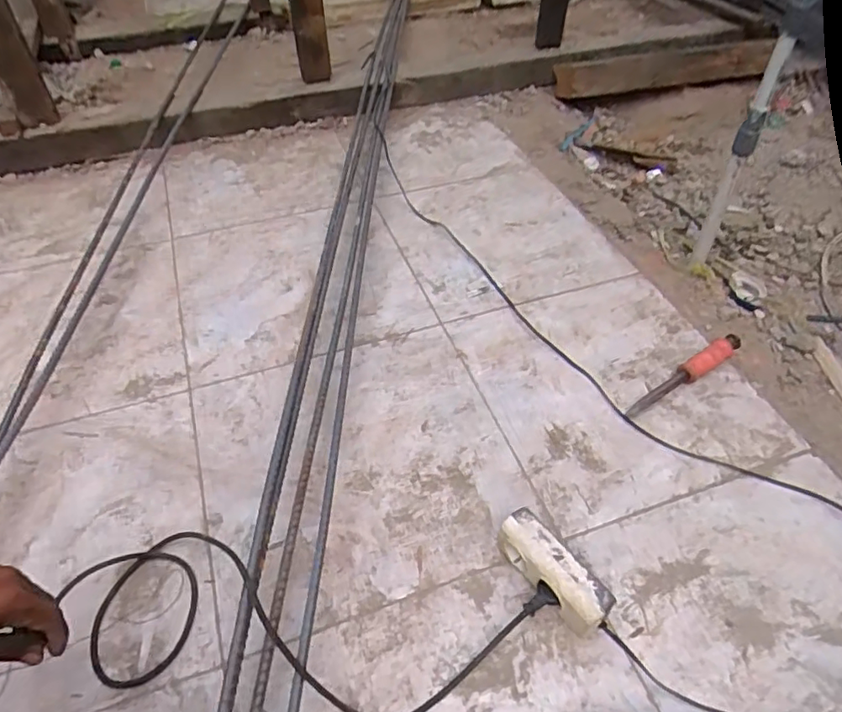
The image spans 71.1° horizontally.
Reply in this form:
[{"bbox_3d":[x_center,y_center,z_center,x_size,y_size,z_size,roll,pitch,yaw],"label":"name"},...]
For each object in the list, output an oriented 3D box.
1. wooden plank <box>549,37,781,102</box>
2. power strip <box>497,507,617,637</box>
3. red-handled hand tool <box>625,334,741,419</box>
[{"bbox_3d":[0.626,-0.732,1.504,0.563,0.039,0.111,-7,79,-5],"label":"wooden plank"},{"bbox_3d":[0.141,0.239,0.641,0.049,0.063,0.134,-26,51,-23],"label":"power strip"},{"bbox_3d":[0.387,0.026,0.857,0.237,0.036,0.025,-27,52,-23],"label":"red-handled hand tool"}]

